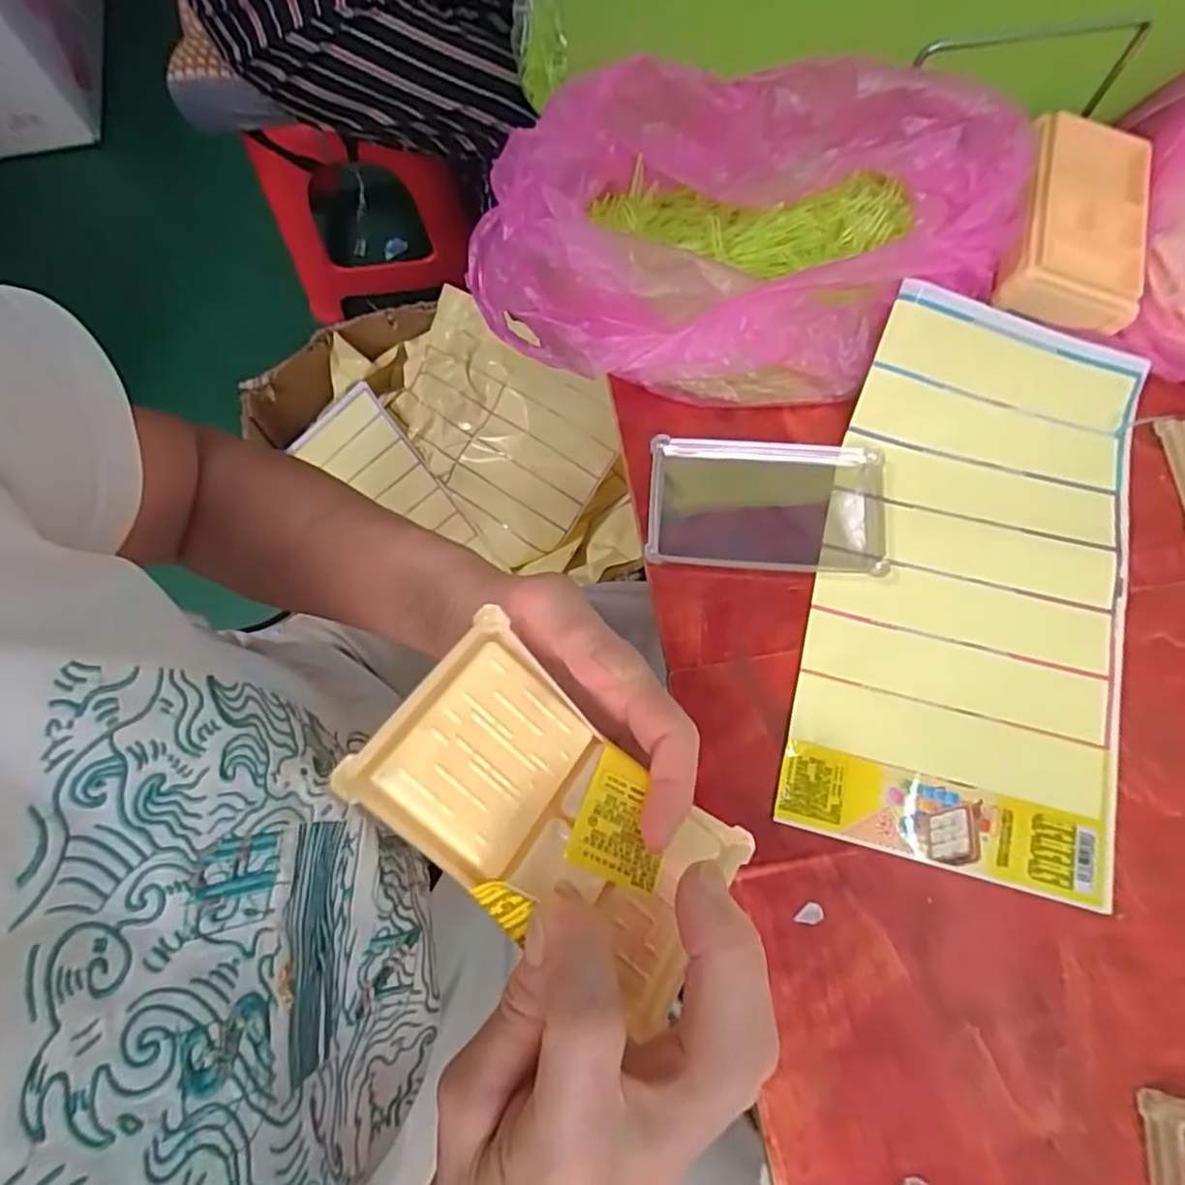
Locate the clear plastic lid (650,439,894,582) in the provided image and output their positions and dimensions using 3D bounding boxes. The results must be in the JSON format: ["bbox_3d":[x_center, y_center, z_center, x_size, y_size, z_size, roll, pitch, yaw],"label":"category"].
[{"bbox_3d":[0.108,-0.052,0.408,0.142,0.014,0.080,3,74,3],"label":"clear plastic lid"}]

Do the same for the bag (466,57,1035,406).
[{"bbox_3d":[0.095,-0.220,0.410,0.341,0.088,0.178,-8,74,-1],"label":"bag"}]

